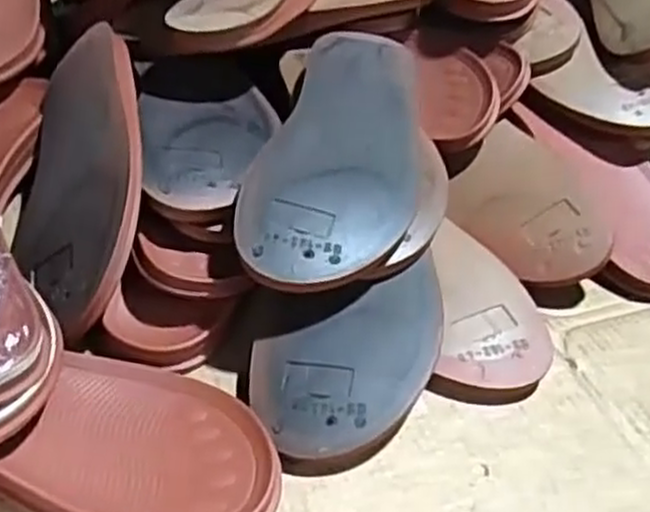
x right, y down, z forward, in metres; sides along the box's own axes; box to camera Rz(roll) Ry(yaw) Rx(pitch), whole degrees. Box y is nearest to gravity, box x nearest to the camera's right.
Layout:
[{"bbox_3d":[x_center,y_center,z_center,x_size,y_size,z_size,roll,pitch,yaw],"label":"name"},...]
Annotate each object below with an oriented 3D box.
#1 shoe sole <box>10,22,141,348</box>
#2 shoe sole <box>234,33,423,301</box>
[{"bbox_3d":[-0.162,-0.056,0.502,0.026,0.113,0.240,35,26,-43],"label":"shoe sole"},{"bbox_3d":[0.016,-0.072,0.501,0.095,0.036,0.242,11,39,8],"label":"shoe sole"}]

